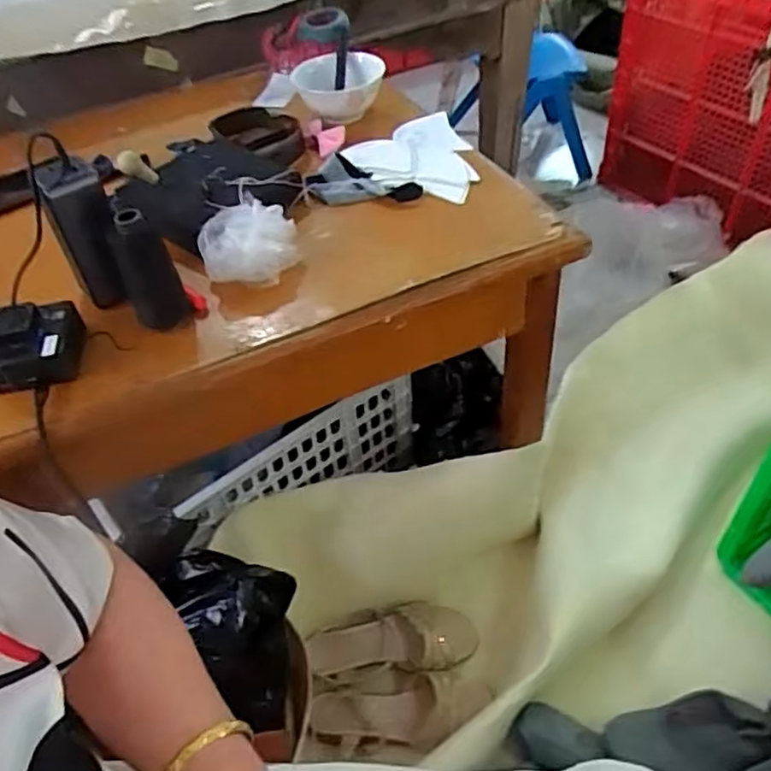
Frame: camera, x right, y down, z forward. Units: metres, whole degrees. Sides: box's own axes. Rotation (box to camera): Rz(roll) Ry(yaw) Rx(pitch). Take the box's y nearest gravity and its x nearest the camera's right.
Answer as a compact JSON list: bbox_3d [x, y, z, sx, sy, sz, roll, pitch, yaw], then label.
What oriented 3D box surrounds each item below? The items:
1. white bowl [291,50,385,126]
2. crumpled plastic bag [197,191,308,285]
[{"bbox_3d":[-0.060,-0.392,0.894,0.114,0.056,0.123,-3,46,3],"label":"white bowl"},{"bbox_3d":[-0.134,-0.139,0.666,0.095,0.047,0.075,-13,46,-7],"label":"crumpled plastic bag"}]

